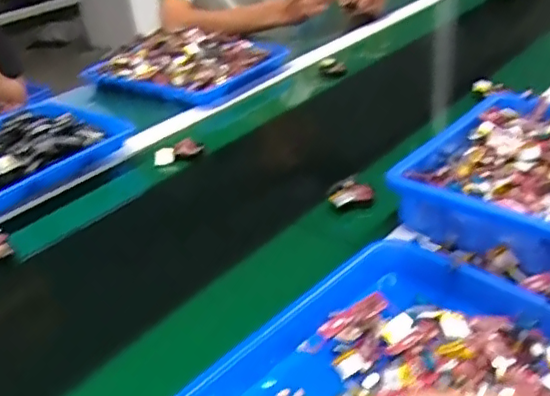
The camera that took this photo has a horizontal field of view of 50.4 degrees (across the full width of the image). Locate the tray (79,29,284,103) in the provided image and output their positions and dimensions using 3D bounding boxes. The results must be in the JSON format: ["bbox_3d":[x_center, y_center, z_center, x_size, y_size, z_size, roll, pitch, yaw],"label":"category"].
[{"bbox_3d":[-0.167,-0.249,1.063,0.316,0.064,0.223,15,37,31],"label":"tray"}]

